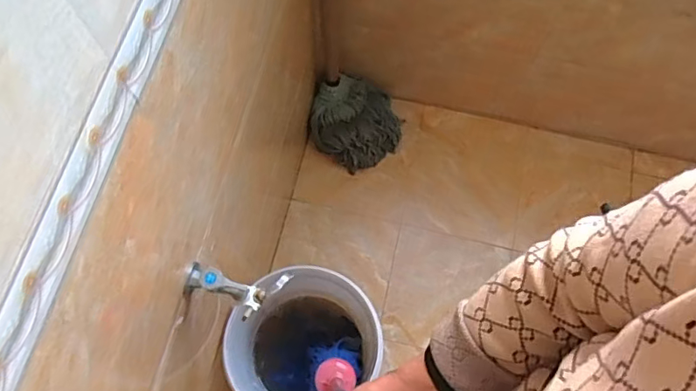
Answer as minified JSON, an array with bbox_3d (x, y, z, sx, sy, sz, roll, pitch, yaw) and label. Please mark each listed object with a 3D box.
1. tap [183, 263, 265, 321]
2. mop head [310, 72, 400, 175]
[{"bbox_3d":[-0.176,0.131,0.728,0.103,0.090,0.048,24,73,6],"label":"tap"},{"bbox_3d":[0.021,-0.196,1.403,0.228,0.130,0.214,33,74,8],"label":"mop head"}]

